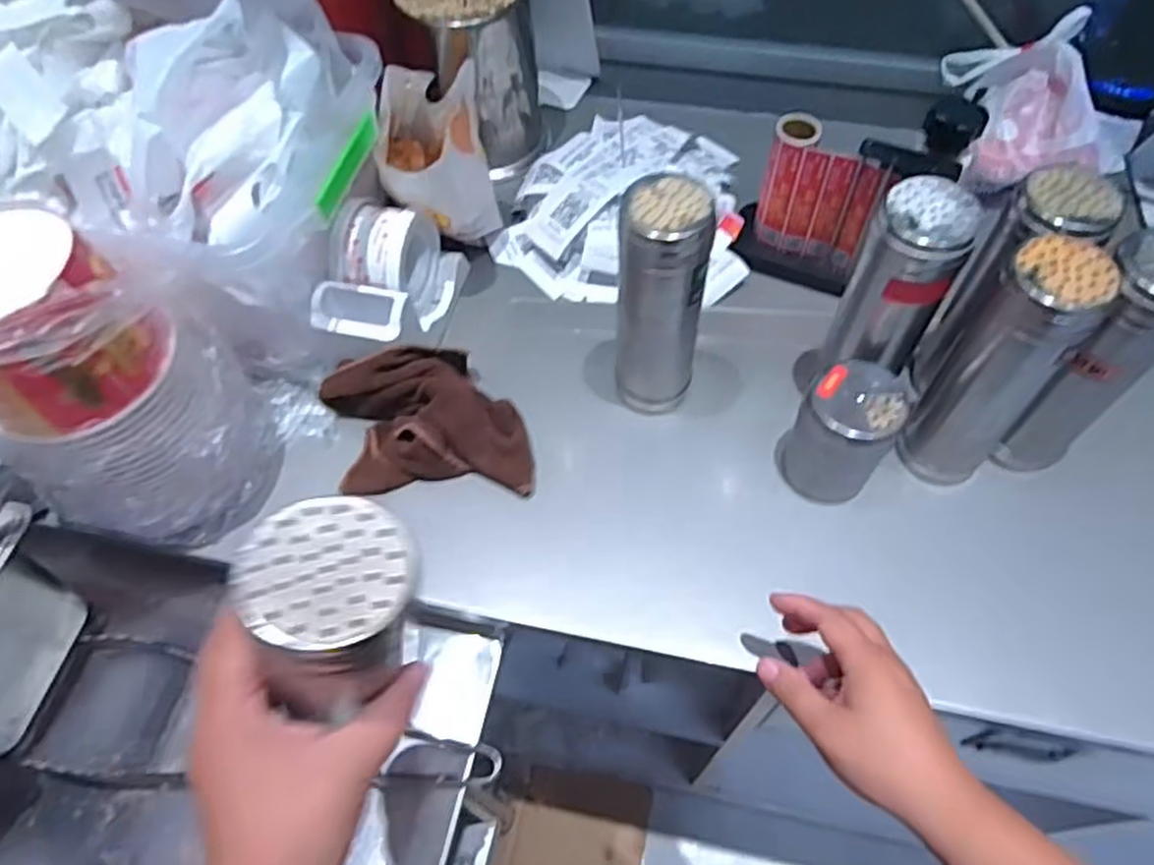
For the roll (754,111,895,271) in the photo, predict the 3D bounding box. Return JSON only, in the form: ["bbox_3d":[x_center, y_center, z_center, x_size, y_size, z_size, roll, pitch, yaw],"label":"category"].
[{"bbox_3d":[0.211,-0.201,0.658,0.097,0.127,0.032,24,63,15],"label":"roll"}]

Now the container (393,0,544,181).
[{"bbox_3d":[-0.102,-0.362,0.750,0.121,0.178,0.115,-8,59,-3],"label":"container"}]

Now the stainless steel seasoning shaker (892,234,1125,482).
[{"bbox_3d":[0.288,-0.040,0.524,0.064,0.203,0.064,-35,64,-18],"label":"stainless steel seasoning shaker"}]

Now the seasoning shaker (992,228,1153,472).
[{"bbox_3d":[0.352,-0.043,0.521,0.070,0.200,0.072,-1,59,1],"label":"seasoning shaker"}]

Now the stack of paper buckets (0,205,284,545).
[{"bbox_3d":[-0.320,-0.027,0.512,0.152,0.237,0.128,-11,59,-5],"label":"stack of paper buckets"}]

